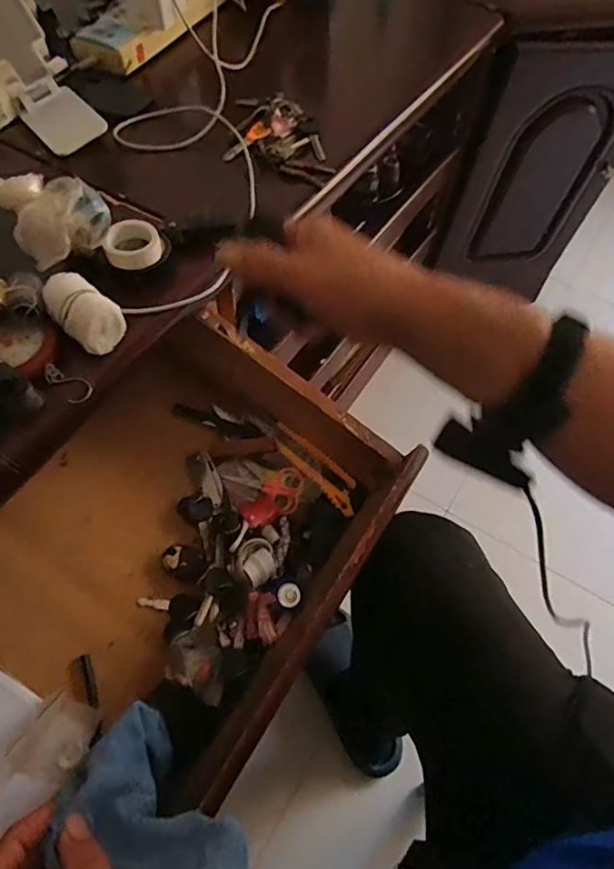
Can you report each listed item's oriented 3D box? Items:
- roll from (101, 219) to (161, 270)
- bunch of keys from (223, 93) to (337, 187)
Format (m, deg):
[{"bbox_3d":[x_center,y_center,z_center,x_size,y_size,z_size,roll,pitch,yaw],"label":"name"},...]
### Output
[{"bbox_3d":[-0.153,-0.167,0.461,0.046,0.019,0.046,1,60,-2],"label":"roll"},{"bbox_3d":[-0.027,-0.333,0.588,0.112,0.023,0.142,7,60,1],"label":"bunch of keys"}]

